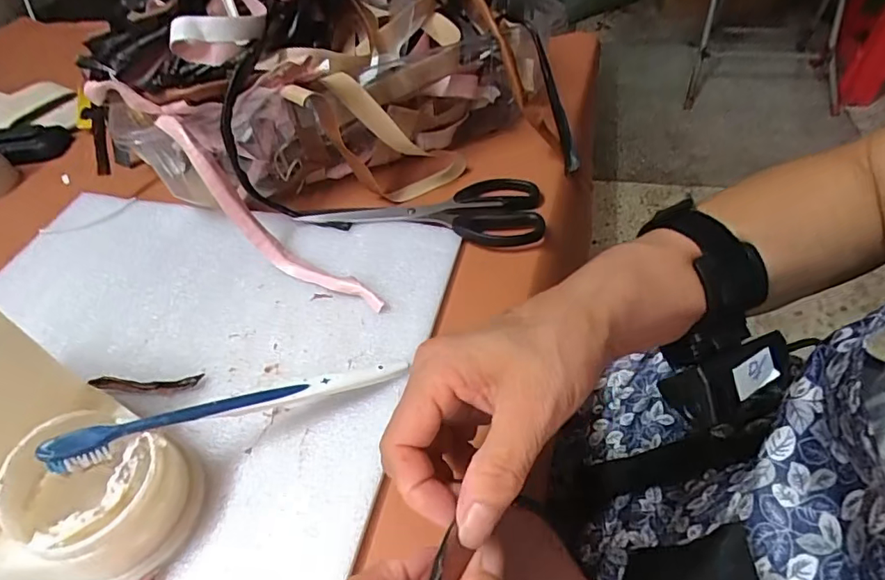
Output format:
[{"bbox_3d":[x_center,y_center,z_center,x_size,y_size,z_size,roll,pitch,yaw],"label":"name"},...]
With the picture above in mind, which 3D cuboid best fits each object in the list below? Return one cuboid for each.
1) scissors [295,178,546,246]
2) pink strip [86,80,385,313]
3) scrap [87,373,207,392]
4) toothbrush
[{"bbox_3d":[-0.015,-0.065,0.422,0.186,0.007,0.068,1,49,7],"label":"scissors"},{"bbox_3d":[-0.142,-0.064,0.369,0.241,0.054,0.031,45,59,-6],"label":"pink strip"},{"bbox_3d":[-0.188,0.059,0.332,0.069,0.009,0.008,-4,49,2],"label":"scrap"},{"bbox_3d":[-0.107,0.064,0.288,0.184,0.015,0.013,-10,47,-25],"label":"toothbrush"}]

